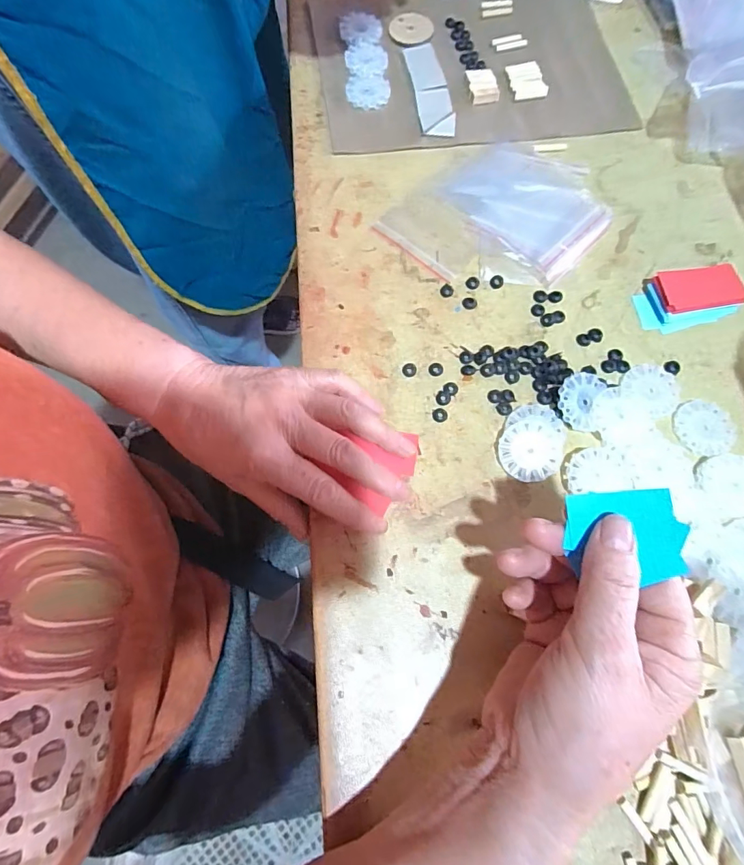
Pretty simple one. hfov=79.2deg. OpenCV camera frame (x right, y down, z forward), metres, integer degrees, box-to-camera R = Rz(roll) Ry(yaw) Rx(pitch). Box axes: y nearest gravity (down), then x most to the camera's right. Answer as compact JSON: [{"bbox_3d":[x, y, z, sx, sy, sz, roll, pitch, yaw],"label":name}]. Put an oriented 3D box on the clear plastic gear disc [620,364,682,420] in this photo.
[{"bbox_3d":[0.198,-0.030,0.319,0.040,0.006,0.043,4,67,-8],"label":"clear plastic gear disc"}]

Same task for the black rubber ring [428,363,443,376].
[{"bbox_3d":[0.046,-0.045,0.321,0.010,0.004,0.010,0,71,-1],"label":"black rubber ring"}]

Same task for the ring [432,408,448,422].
[{"bbox_3d":[0.047,-0.012,0.310,0.010,0.004,0.010,0,71,-1],"label":"ring"}]

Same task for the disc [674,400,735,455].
[{"bbox_3d":[0.230,-0.003,0.311,0.040,0.004,0.038,0,71,-1],"label":"disc"}]

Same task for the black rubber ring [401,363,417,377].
[{"bbox_3d":[0.027,-0.045,0.321,0.010,0.004,0.010,0,71,-1],"label":"black rubber ring"}]

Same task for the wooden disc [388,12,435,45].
[{"bbox_3d":[0.038,-0.390,0.434,0.041,0.004,0.040,0,71,-1],"label":"wooden disc"}]

